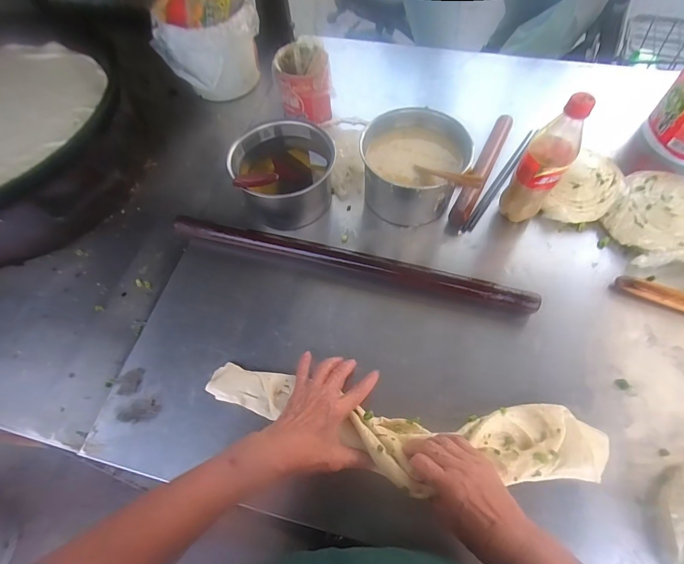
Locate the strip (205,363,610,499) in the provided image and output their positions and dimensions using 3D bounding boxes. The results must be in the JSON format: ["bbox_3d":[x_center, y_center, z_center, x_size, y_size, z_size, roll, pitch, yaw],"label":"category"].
[{"bbox_3d":[0.064,0.186,0.451,0.513,0.053,0.122,7,63,8],"label":"strip"}]

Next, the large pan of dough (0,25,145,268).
[{"bbox_3d":[-0.597,-0.257,0.673,0.388,0.138,0.462,12,63,9],"label":"large pan of dough"}]

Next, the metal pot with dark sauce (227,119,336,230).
[{"bbox_3d":[-0.096,-0.185,0.618,0.150,0.112,0.144,-1,62,2],"label":"metal pot with dark sauce"}]

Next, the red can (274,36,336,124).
[{"bbox_3d":[-0.072,-0.387,0.711,0.110,0.116,0.114,7,63,6],"label":"red can"}]

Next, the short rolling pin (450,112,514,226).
[{"bbox_3d":[0.261,-0.215,0.666,0.033,0.029,0.276,25,66,15],"label":"short rolling pin"}]

